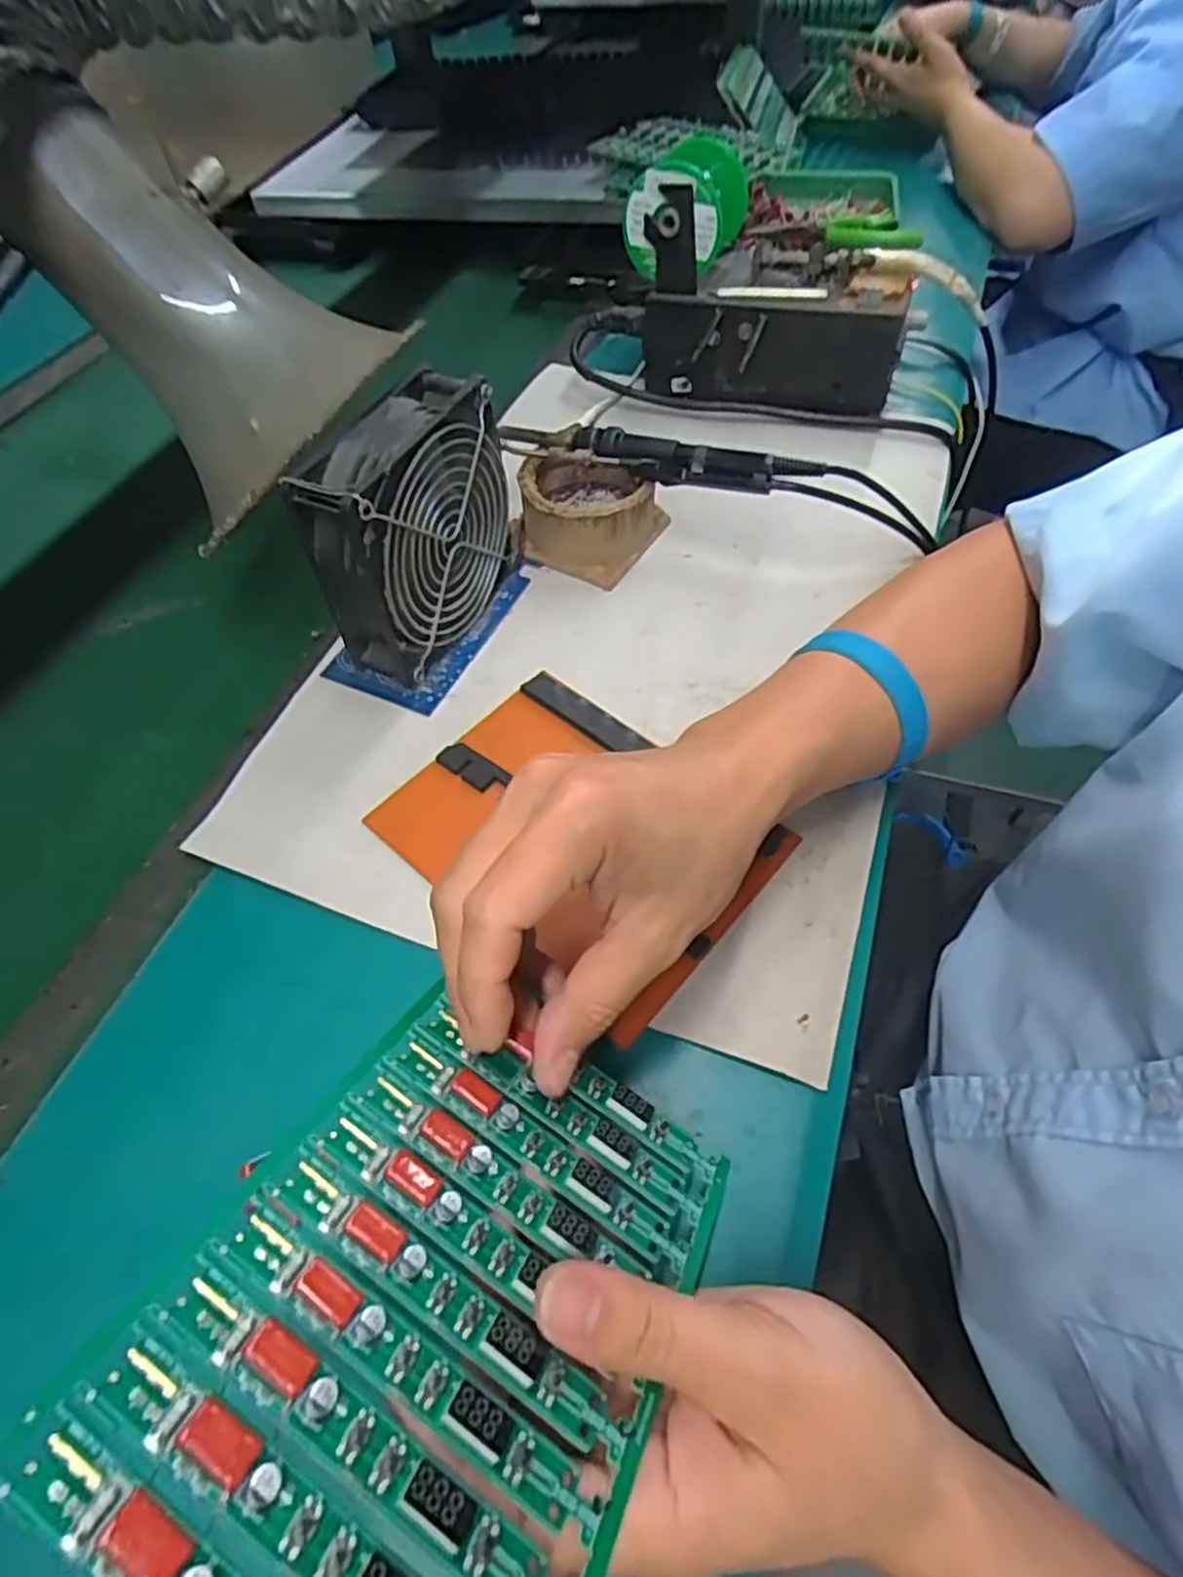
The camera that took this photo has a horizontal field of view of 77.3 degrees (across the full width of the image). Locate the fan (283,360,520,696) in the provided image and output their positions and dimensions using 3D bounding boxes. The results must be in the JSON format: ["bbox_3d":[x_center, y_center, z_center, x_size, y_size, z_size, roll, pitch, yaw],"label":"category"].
[{"bbox_3d":[-0.094,-0.136,0.401,0.048,0.124,0.123,18,58,16],"label":"fan"}]

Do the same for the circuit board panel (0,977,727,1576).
[{"bbox_3d":[-0.036,0.130,0.197,0.118,0.006,0.157,34,33,8],"label":"circuit board panel"}]

